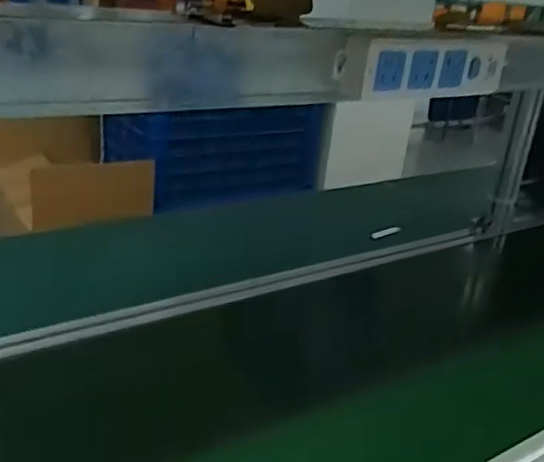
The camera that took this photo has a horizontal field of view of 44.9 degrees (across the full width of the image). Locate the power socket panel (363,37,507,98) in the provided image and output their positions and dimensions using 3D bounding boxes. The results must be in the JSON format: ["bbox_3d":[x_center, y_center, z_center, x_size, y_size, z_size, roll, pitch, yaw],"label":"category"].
[{"bbox_3d":[0.156,-0.154,0.618,0.187,0.053,0.023,-12,30,-38],"label":"power socket panel"}]

